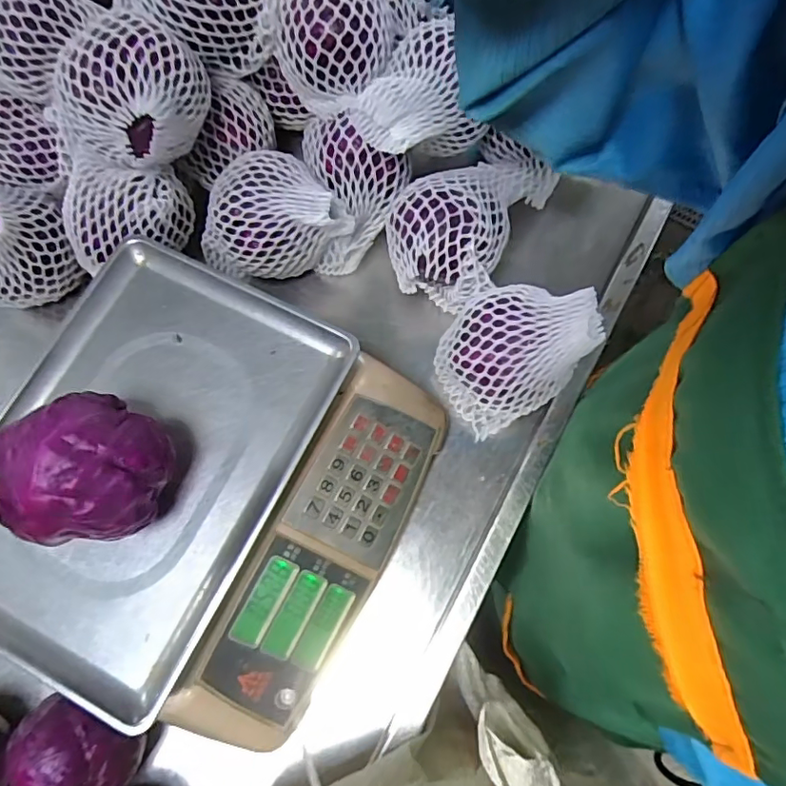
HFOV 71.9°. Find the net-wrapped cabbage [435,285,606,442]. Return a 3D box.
[{"bbox_3d":[0.111,-0.041,0.507,0.120,0.130,0.112,-28,76,-8],"label":"net-wrapped cabbage"}]

